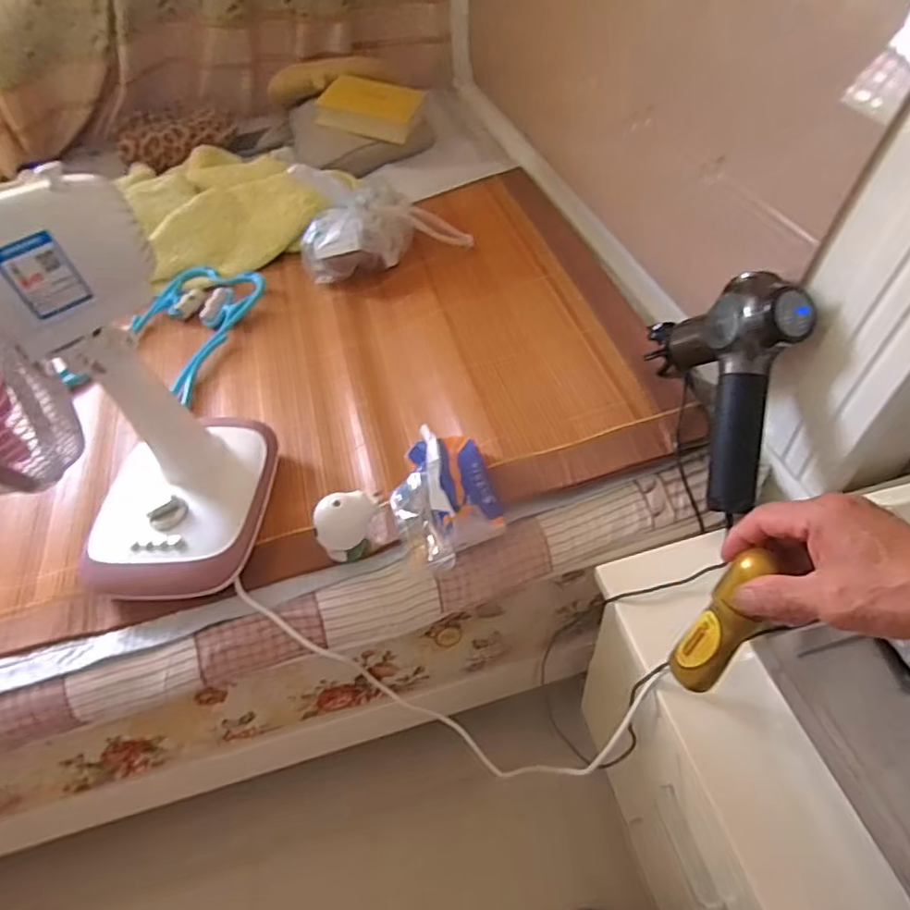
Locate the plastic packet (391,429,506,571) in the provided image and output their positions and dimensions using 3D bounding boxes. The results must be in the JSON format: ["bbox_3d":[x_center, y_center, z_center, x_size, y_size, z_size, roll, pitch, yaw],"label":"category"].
[{"bbox_3d":[-0.008,0.055,0.679,0.121,0.106,0.149,-12,49,-4],"label":"plastic packet"}]

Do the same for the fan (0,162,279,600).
[{"bbox_3d":[-0.372,-0.058,0.540,0.238,0.510,0.280,-8,49,0],"label":"fan"}]

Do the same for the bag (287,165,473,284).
[{"bbox_3d":[-0.143,-0.445,1.033,0.281,0.197,0.151,-19,50,-10],"label":"bag"}]

